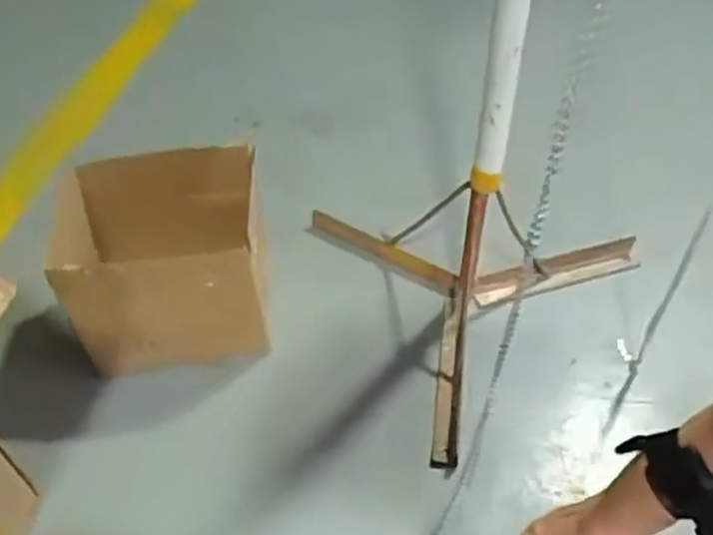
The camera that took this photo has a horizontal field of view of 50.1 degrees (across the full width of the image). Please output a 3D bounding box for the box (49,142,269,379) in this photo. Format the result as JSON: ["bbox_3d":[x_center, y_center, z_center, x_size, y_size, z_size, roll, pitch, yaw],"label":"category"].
[{"bbox_3d":[-0.290,-0.026,1.175,0.295,0.217,0.237,-8,49,-2],"label":"box"}]

